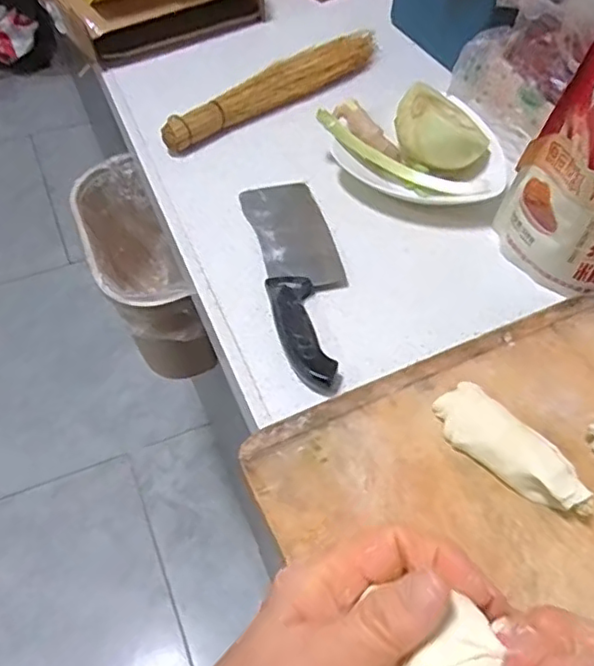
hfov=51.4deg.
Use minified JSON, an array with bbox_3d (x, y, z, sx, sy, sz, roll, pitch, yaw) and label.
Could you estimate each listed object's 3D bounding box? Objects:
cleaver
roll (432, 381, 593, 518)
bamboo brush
[{"bbox_3d":[0.006,-0.067,0.627,0.084,0.026,0.271,-10,56,-10],"label":"cleaver"},{"bbox_3d":[0.168,0.092,0.484,0.131,0.029,0.045,39,62,23],"label":"roll"},{"bbox_3d":[-0.024,-0.319,0.798,0.349,0.036,0.052,-35,63,-24],"label":"bamboo brush"}]

